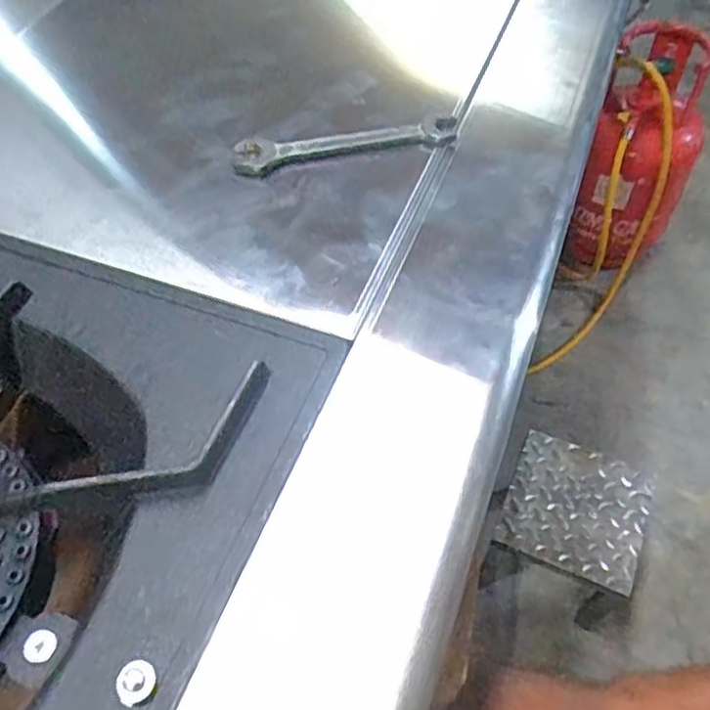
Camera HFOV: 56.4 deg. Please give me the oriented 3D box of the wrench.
[{"bbox_3d":[-0.005,-0.113,0.357,0.120,0.010,0.024,-8,54,-5],"label":"wrench"}]

